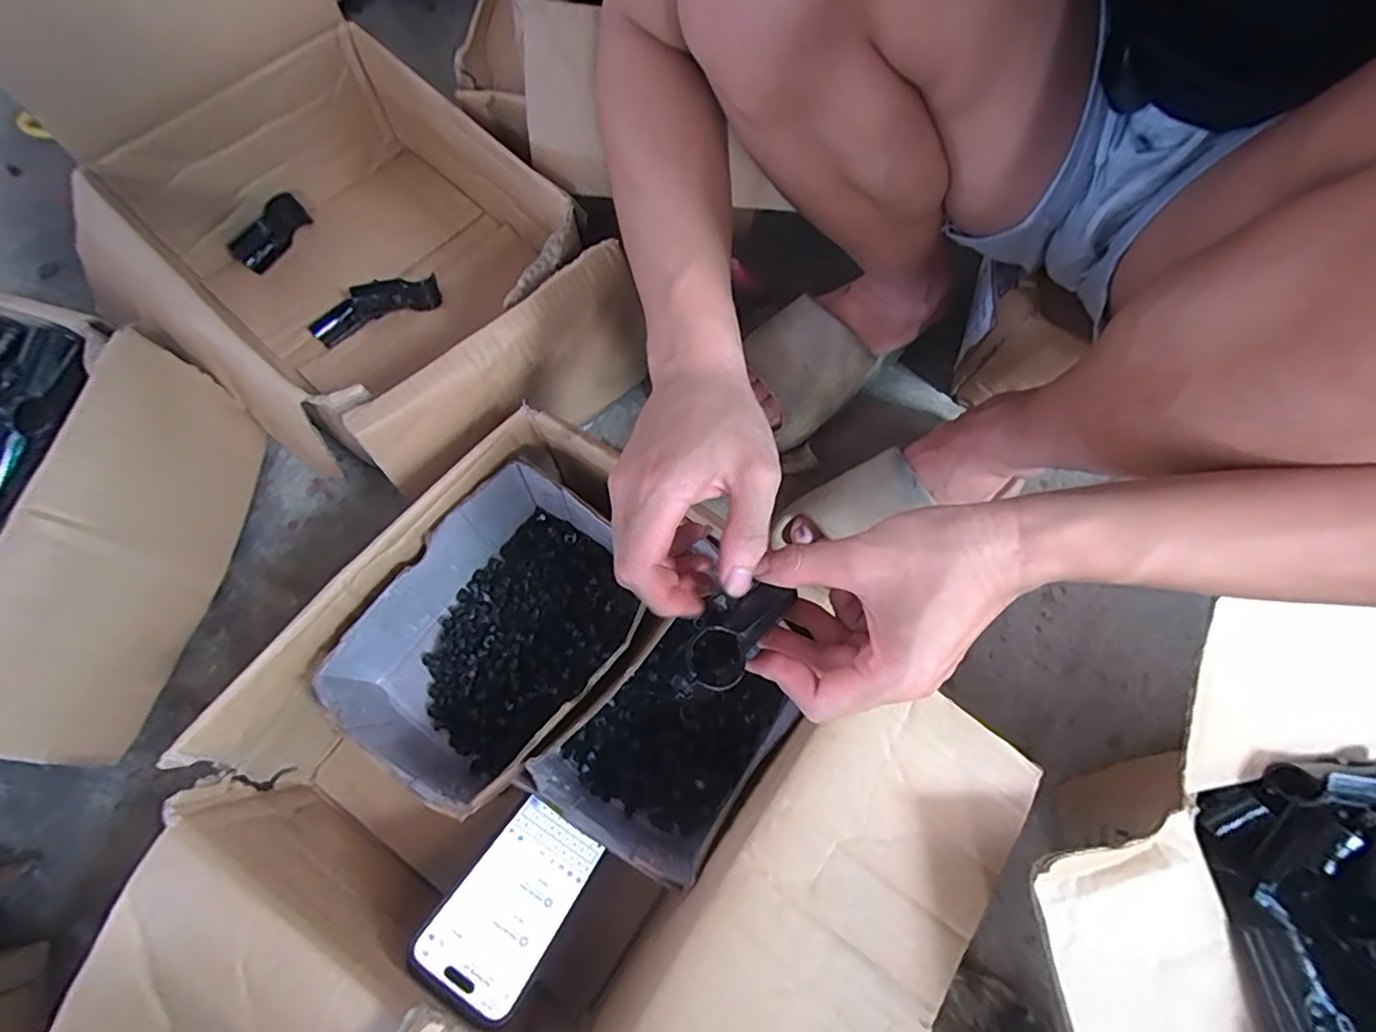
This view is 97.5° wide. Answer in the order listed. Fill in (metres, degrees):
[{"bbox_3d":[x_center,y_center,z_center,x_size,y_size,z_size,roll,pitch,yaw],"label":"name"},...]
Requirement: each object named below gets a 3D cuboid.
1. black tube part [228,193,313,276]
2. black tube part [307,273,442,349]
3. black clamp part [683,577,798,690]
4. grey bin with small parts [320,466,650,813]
[{"bbox_3d":[-0.433,-0.294,0.626,0.026,0.039,0.088,25,70,7],"label":"black tube part"},{"bbox_3d":[-0.312,-0.209,0.599,0.128,0.033,0.033,-21,71,-10],"label":"black tube part"},{"bbox_3d":[0.024,0.054,0.296,0.035,0.013,0.071,44,58,14],"label":"black clamp part"},{"bbox_3d":[-0.135,0.092,0.454,0.148,0.114,0.206,36,71,11],"label":"grey bin with small parts"}]

